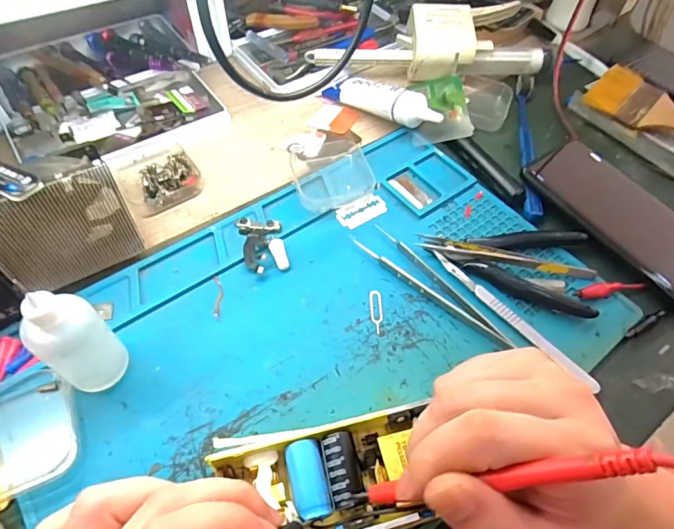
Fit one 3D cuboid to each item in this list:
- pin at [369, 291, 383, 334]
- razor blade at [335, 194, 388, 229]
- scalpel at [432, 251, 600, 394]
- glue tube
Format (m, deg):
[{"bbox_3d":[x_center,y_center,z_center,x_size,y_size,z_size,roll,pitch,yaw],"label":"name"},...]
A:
[{"bbox_3d":[0.028,0.032,0.305,0.009,0.004,0.033,-2,56,-4],"label":"pin"},{"bbox_3d":[0.021,-0.043,0.356,0.042,0.004,0.022,-25,60,-18],"label":"razor blade"},{"bbox_3d":[0.118,0.036,0.302,0.010,0.005,0.134,-36,64,-24],"label":"scalpel"},{"bbox_3d":[0.042,-0.153,0.416,0.121,0.032,0.029,34,61,19],"label":"glue tube"}]

